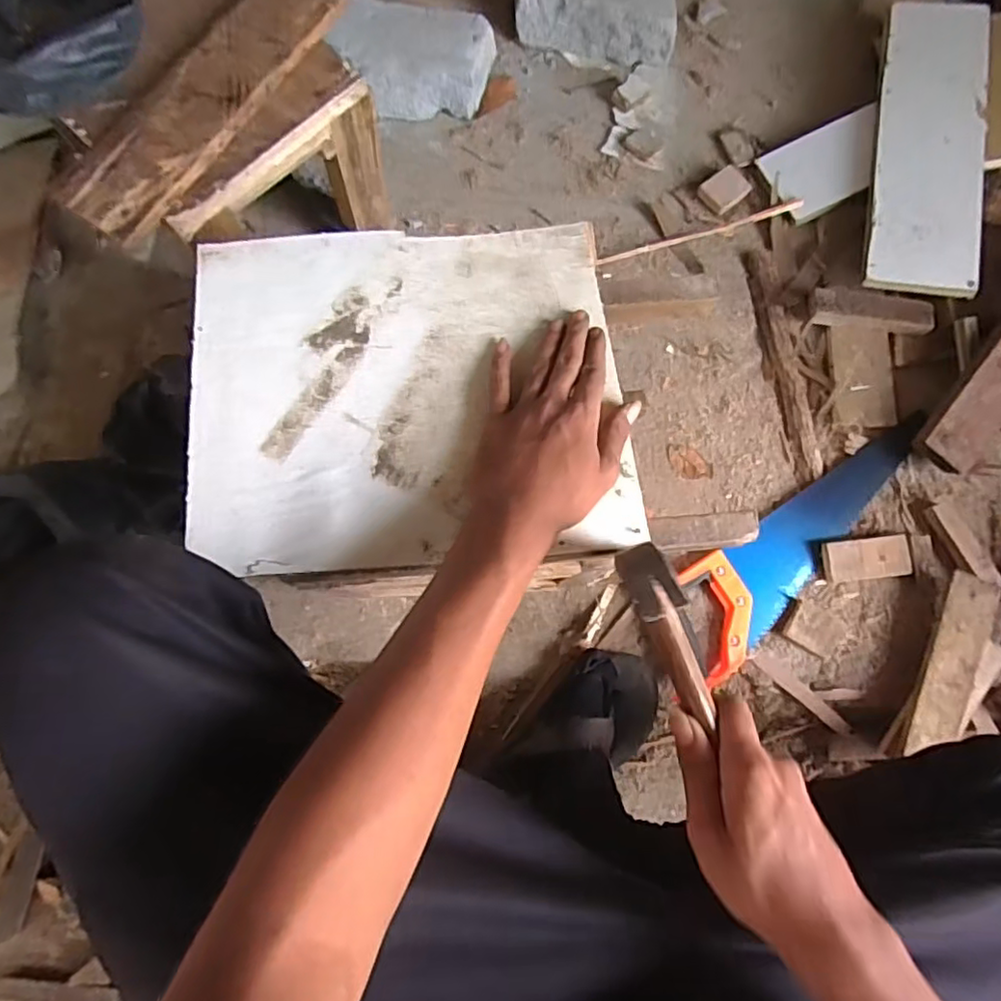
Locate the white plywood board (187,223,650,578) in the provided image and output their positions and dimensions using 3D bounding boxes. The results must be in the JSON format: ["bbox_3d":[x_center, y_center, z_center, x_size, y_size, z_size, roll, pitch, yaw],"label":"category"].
[{"bbox_3d":[-0.068,-0.083,0.460,0.304,0.008,0.258,-5,76,-4],"label":"white plywood board"}]

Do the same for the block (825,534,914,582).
[{"bbox_3d":[0.406,0.065,0.697,0.089,0.016,0.044,-6,81,-1],"label":"block"}]

